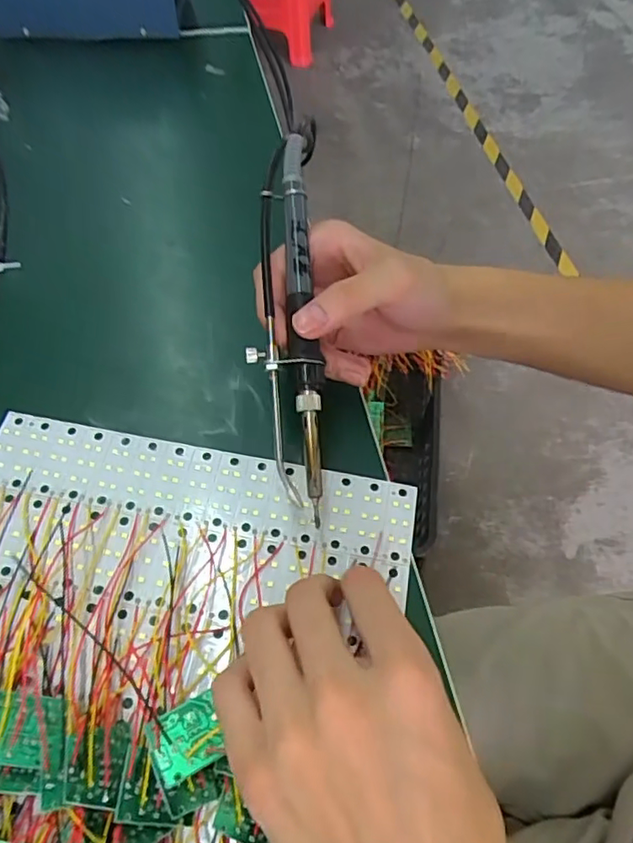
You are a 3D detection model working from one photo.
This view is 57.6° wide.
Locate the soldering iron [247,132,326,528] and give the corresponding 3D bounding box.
[{"bbox_3d":[-0.017,-0.056,0.305,0.034,0.019,0.208,-2,80,-3],"label":"soldering iron"}]

